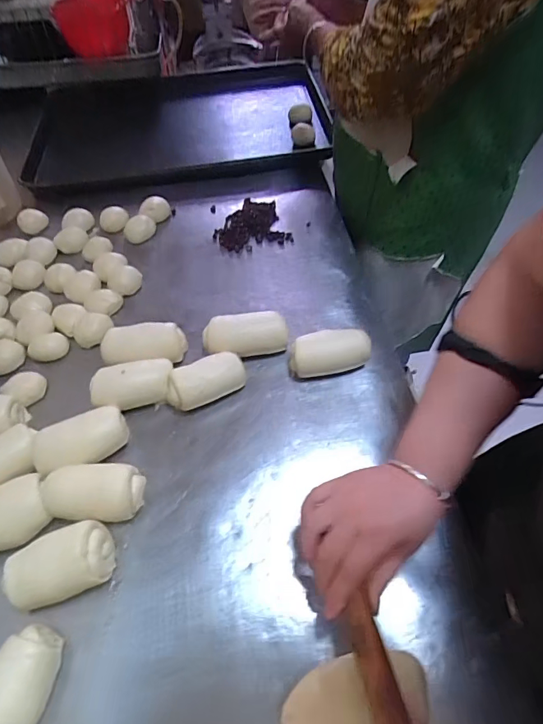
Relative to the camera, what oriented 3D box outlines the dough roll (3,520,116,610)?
[{"bbox_3d":[-0.197,0.189,0.417,0.095,0.038,0.059,-19,56,-14],"label":"dough roll"}]

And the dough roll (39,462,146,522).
[{"bbox_3d":[-0.181,0.133,0.457,0.098,0.038,0.058,-3,54,-3],"label":"dough roll"}]

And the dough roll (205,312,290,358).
[{"bbox_3d":[-0.032,-0.034,0.580,0.109,0.036,0.056,-2,54,-1],"label":"dough roll"}]

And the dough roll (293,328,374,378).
[{"bbox_3d":[0.072,-0.012,0.551,0.099,0.050,0.049,-8,54,-6],"label":"dough roll"}]

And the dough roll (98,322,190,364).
[{"bbox_3d":[-0.163,-0.024,0.569,0.103,0.034,0.045,-1,53,-1],"label":"dough roll"}]

